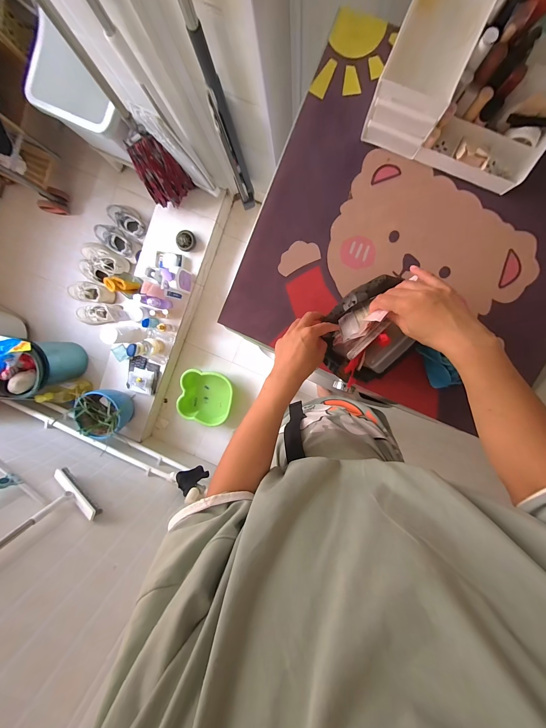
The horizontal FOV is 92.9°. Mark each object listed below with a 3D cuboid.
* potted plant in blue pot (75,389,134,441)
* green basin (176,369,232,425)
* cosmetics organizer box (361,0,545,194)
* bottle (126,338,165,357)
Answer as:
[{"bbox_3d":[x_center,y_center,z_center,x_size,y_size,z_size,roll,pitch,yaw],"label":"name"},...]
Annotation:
[{"bbox_3d":[-0.740,0.210,1.193,0.199,0.202,0.201,1,98,6],"label":"potted plant in blue pot"},{"bbox_3d":[-0.345,0.178,1.344,0.247,0.127,0.306,13,99,4],"label":"green basin"},{"bbox_3d":[0.298,-0.407,0.373,0.265,0.118,0.173,24,100,2],"label":"cosmetics organizer box"},{"bbox_3d":[-0.557,-0.068,1.158,0.057,0.198,0.075,15,99,4],"label":"bottle"}]

